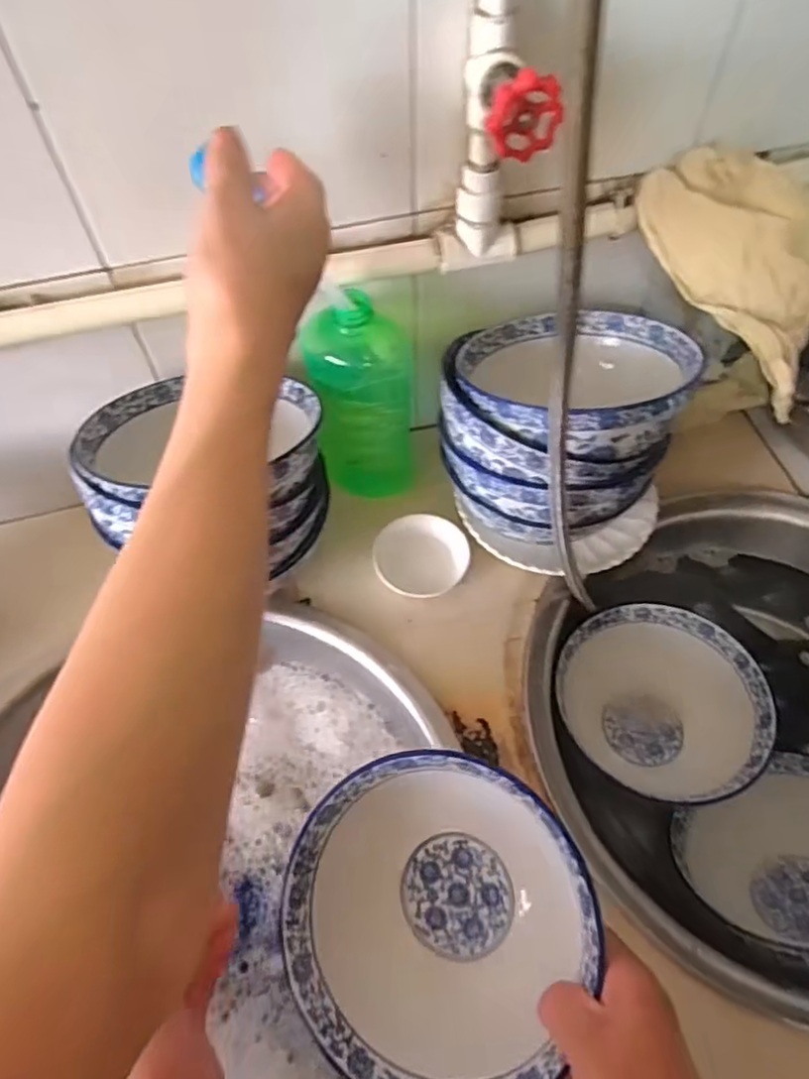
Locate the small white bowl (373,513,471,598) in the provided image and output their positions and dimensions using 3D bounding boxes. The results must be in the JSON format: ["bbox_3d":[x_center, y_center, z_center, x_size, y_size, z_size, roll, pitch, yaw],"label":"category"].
[{"bbox_3d":[0.018,0.016,0.664,0.092,0.023,0.081,-7,58,-3],"label":"small white bowl"}]

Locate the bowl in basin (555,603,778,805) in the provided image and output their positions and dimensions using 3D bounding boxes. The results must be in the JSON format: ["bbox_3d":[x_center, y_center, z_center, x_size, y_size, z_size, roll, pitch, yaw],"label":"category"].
[{"bbox_3d":[0.256,0.163,0.675,0.181,0.090,0.201,-36,64,-19],"label":"bowl in basin"}]

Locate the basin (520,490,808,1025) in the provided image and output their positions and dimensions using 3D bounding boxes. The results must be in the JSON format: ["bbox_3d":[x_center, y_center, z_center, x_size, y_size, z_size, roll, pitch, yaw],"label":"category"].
[{"bbox_3d":[0.363,0.189,0.639,0.478,0.149,0.419,-20,60,-11],"label":"basin"}]

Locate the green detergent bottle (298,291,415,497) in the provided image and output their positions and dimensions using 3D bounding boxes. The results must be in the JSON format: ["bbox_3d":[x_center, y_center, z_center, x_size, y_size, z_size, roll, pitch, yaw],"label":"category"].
[{"bbox_3d":[-0.039,-0.136,0.644,0.095,0.205,0.076,-5,58,-1],"label":"green detergent bottle"}]

